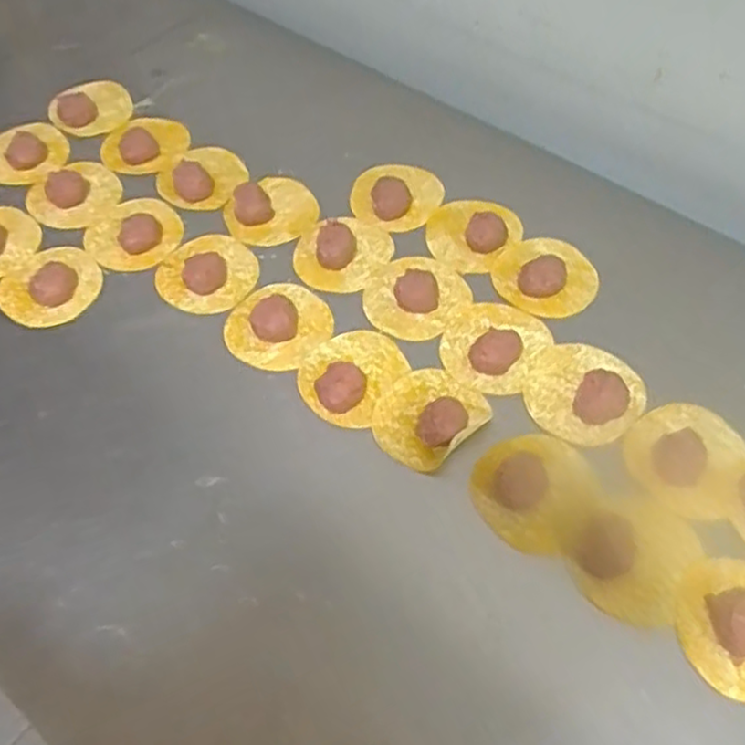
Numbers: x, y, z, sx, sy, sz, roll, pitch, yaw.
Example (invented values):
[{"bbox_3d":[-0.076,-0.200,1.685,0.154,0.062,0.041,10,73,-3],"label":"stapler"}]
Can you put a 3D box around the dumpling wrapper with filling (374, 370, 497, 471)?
[{"bbox_3d":[0.039,0.026,0.523,0.078,0.024,0.071,-1,58,1],"label":"dumpling wrapper with filling"}]

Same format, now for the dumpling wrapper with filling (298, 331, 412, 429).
[{"bbox_3d":[-0.017,-0.004,0.545,0.069,0.024,0.081,28,63,18],"label":"dumpling wrapper with filling"}]

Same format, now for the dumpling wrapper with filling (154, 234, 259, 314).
[{"bbox_3d":[-0.138,-0.087,0.614,0.081,0.011,0.078,-1,58,1],"label":"dumpling wrapper with filling"}]

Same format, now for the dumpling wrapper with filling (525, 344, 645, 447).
[{"bbox_3d":[0.158,0.012,0.530,0.076,0.022,0.082,-1,58,1],"label":"dumpling wrapper with filling"}]

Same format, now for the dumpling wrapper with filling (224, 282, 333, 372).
[{"bbox_3d":[-0.073,-0.043,0.579,0.078,0.016,0.081,-1,58,1],"label":"dumpling wrapper with filling"}]

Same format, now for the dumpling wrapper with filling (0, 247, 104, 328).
[{"bbox_3d":[-0.268,-0.073,0.603,0.082,0.017,0.075,-28,61,-15],"label":"dumpling wrapper with filling"}]

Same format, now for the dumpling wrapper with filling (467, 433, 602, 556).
[{"bbox_3d":[0.110,0.076,0.488,0.080,0.017,0.078,-1,58,1],"label":"dumpling wrapper with filling"}]

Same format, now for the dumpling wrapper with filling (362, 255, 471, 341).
[{"bbox_3d":[0.036,-0.065,0.587,0.078,0.015,0.085,-1,58,1],"label":"dumpling wrapper with filling"}]

